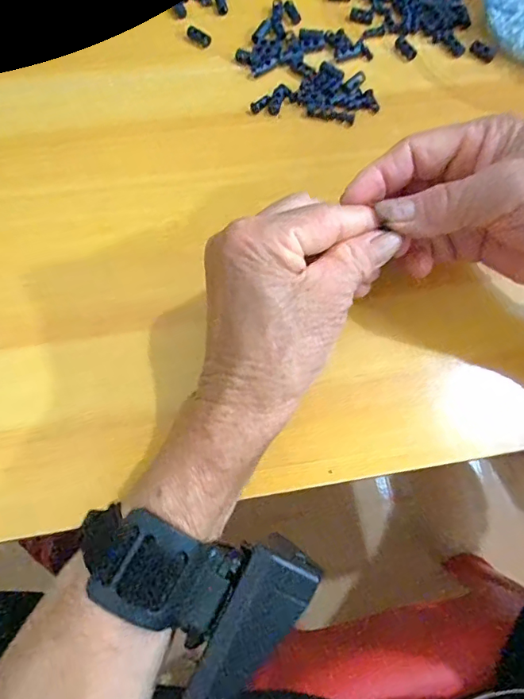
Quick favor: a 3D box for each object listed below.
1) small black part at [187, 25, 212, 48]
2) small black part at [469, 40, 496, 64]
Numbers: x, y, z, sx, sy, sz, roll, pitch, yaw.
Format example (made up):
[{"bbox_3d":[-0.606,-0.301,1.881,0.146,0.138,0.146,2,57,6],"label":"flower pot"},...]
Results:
[{"bbox_3d":[-0.046,-0.230,0.346,0.021,0.006,0.009,37,73,12],"label":"small black part"},{"bbox_3d":[0.160,-0.216,0.342,0.019,0.006,0.009,34,73,11],"label":"small black part"}]

